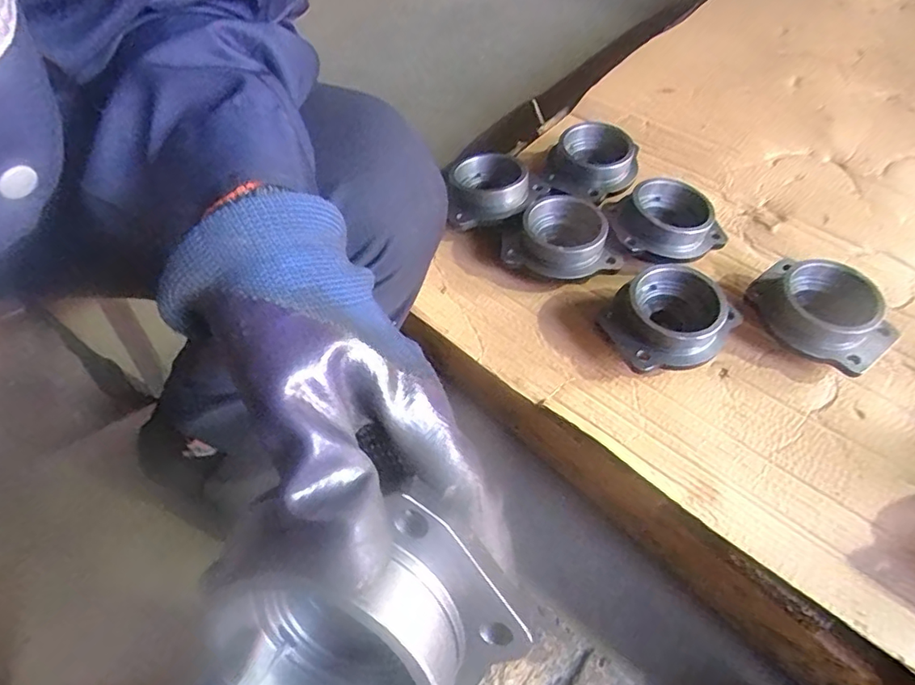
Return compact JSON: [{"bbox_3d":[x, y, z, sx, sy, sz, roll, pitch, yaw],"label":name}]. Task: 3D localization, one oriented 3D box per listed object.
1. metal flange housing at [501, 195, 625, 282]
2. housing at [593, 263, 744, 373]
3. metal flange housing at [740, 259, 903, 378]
[{"bbox_3d":[0.113,-0.104,0.576,0.120,0.053,0.094,19,59,14],"label":"metal flange housing"},{"bbox_3d":[0.195,-0.023,0.511,0.113,0.055,0.100,-29,60,-17],"label":"housing"},{"bbox_3d":[0.338,-0.027,0.511,0.125,0.053,0.094,38,65,24],"label":"metal flange housing"}]

